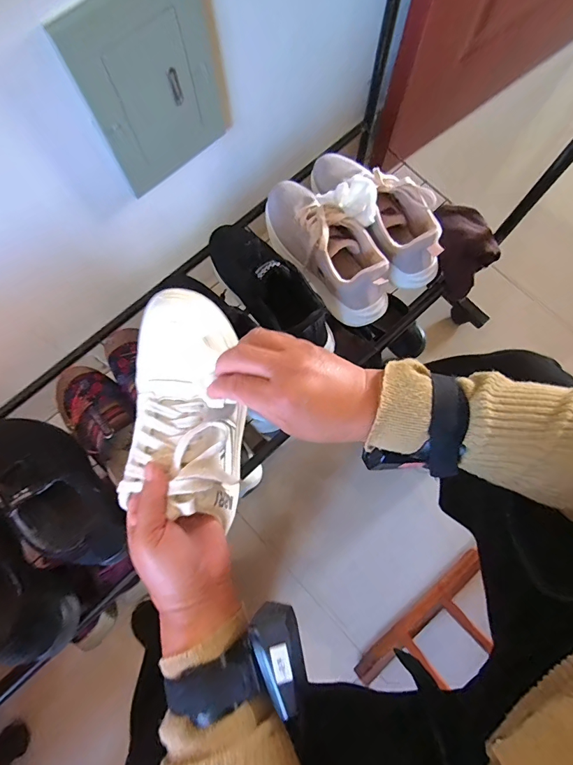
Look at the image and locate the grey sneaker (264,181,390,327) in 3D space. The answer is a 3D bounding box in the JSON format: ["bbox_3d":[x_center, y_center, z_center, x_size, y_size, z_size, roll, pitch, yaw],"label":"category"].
[{"bbox_3d":[0.055,-0.194,0.554,0.082,0.090,0.242,-38,79,-9],"label":"grey sneaker"}]

